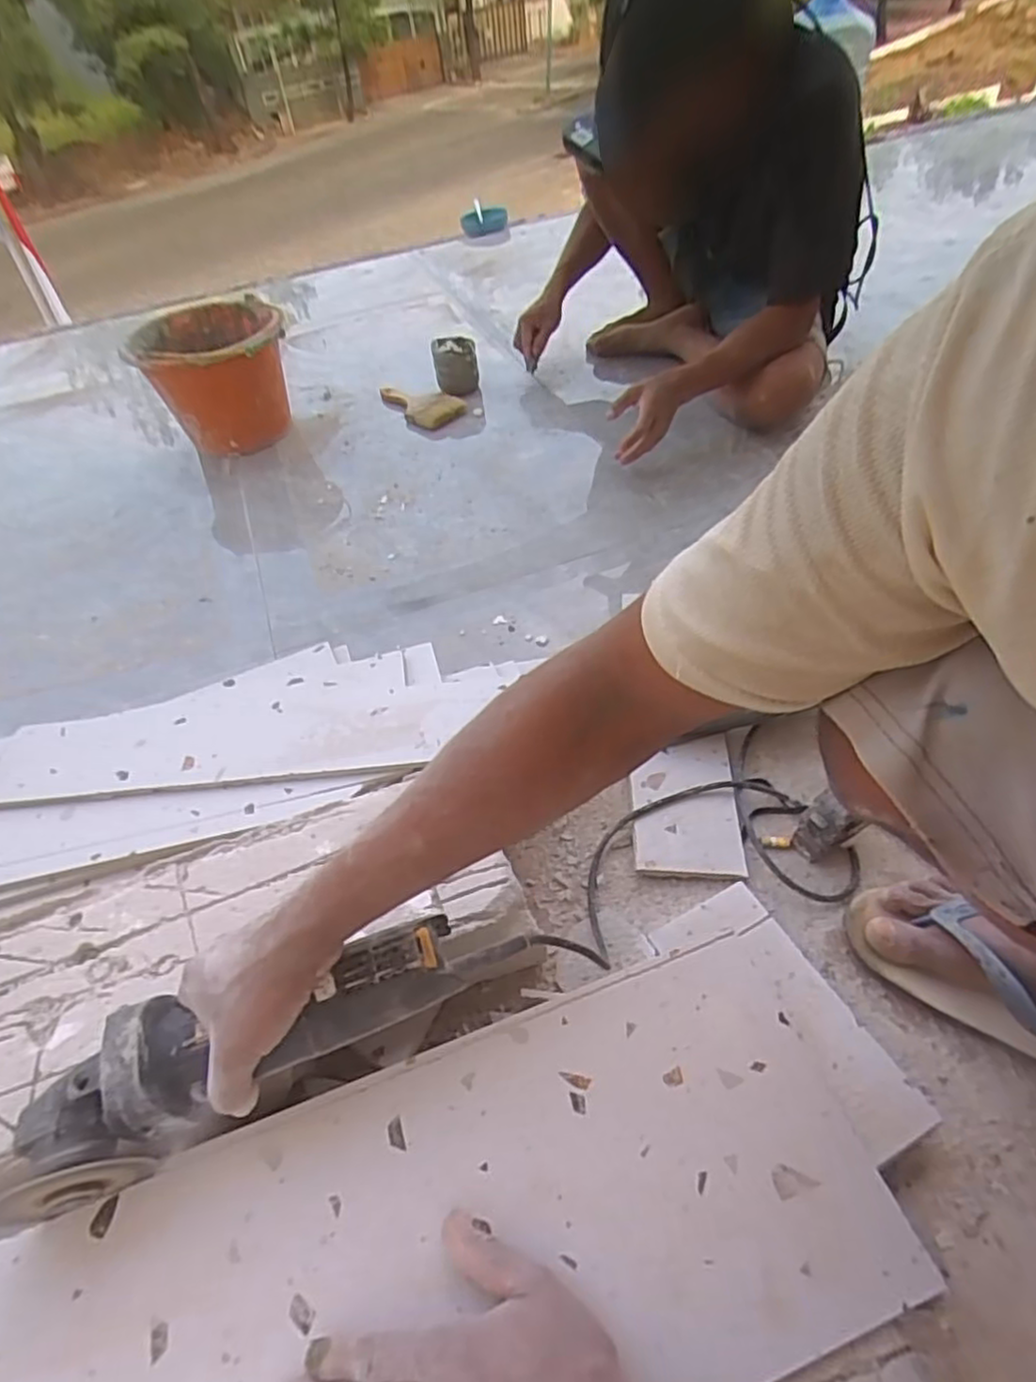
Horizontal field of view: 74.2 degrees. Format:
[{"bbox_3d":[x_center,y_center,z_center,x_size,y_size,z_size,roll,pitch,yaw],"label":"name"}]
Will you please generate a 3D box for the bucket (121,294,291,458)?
[{"bbox_3d":[-0.547,-0.583,1.285,0.263,0.195,0.283,-15,47,-7],"label":"bucket"}]

